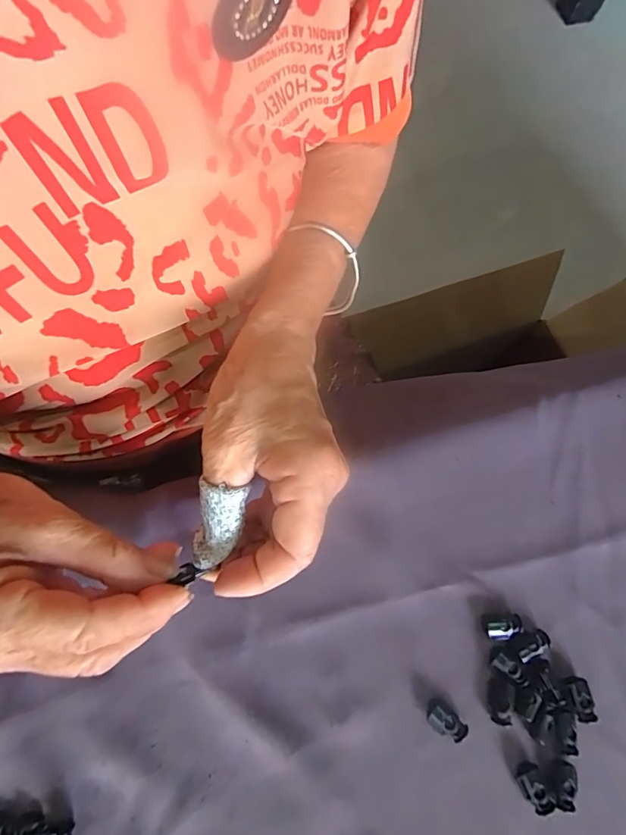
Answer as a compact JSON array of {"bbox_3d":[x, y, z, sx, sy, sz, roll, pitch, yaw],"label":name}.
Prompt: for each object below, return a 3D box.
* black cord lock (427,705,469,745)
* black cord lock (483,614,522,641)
[{"bbox_3d":[0.070,0.160,0.243,0.022,0.006,0.012,33,74,6],"label":"black cord lock"},{"bbox_3d":[0.106,0.116,0.259,0.020,0.006,0.013,-1,74,-4],"label":"black cord lock"}]

